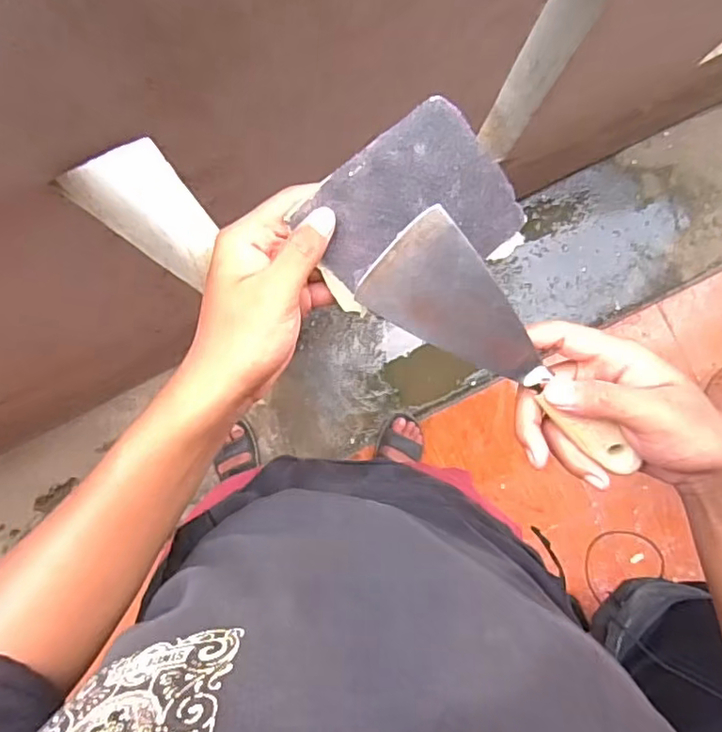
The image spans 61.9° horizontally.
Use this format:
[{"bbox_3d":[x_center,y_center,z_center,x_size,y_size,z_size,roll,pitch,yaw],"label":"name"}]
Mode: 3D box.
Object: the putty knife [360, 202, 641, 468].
[{"bbox_3d":[0.090,-0.010,0.366,0.192,0.018,0.066,39,112,-12],"label":"putty knife"}]

